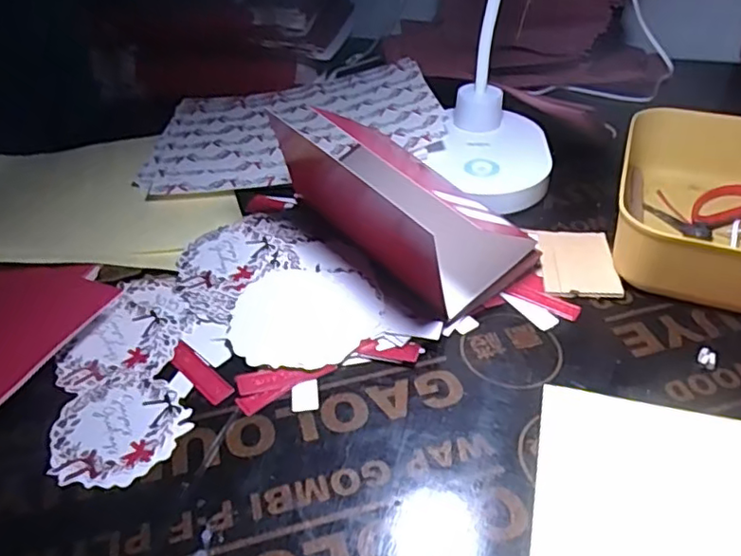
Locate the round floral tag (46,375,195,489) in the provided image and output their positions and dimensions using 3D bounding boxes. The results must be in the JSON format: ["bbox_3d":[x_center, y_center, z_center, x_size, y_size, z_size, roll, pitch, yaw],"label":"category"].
[{"bbox_3d":[-0.147,0.084,0.343,0.074,0.004,0.072,-2,41,2],"label":"round floral tag"}]

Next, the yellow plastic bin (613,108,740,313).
[{"bbox_3d":[0.258,-0.055,0.442,0.128,0.058,0.195,13,44,18],"label":"yellow plastic bin"}]

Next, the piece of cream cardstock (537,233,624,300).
[{"bbox_3d":[0.152,-0.013,0.441,0.051,0.007,0.076,2,41,7],"label":"piece of cream cardstock"}]

